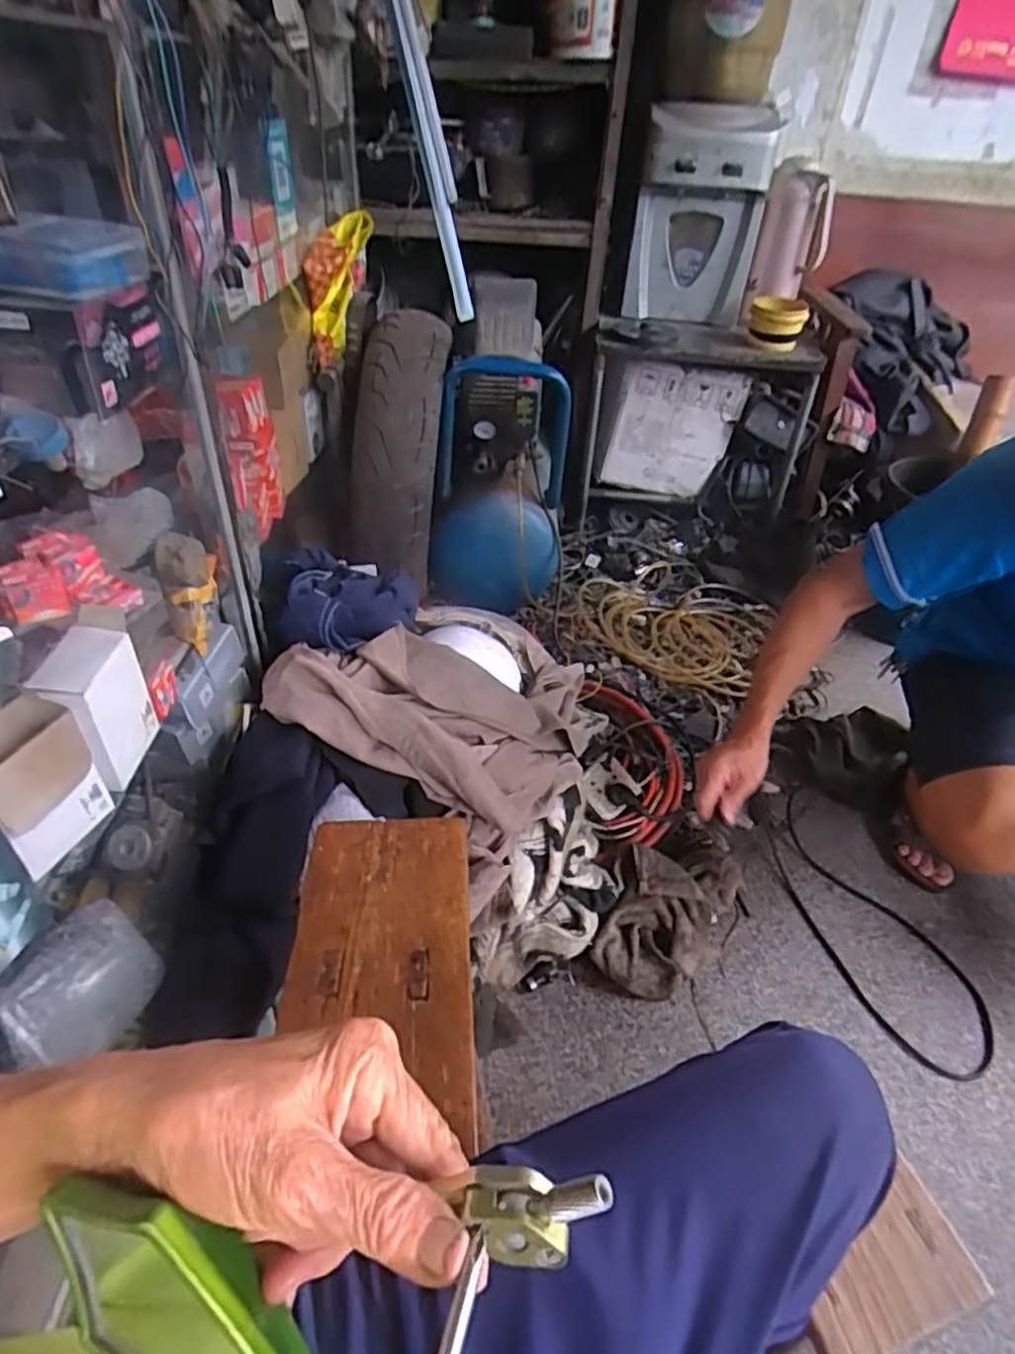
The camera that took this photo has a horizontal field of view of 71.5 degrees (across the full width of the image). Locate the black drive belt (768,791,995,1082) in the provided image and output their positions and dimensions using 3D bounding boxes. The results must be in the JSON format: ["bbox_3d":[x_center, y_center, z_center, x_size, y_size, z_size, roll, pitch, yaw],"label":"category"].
[{"bbox_3d":[0.538,0.372,1.073,0.178,0.017,0.443,-12,41,-17],"label":"black drive belt"}]

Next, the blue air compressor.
[{"bbox_3d":[-0.013,-0.372,1.396,0.241,0.427,0.228,7,39,5],"label":"blue air compressor"}]

